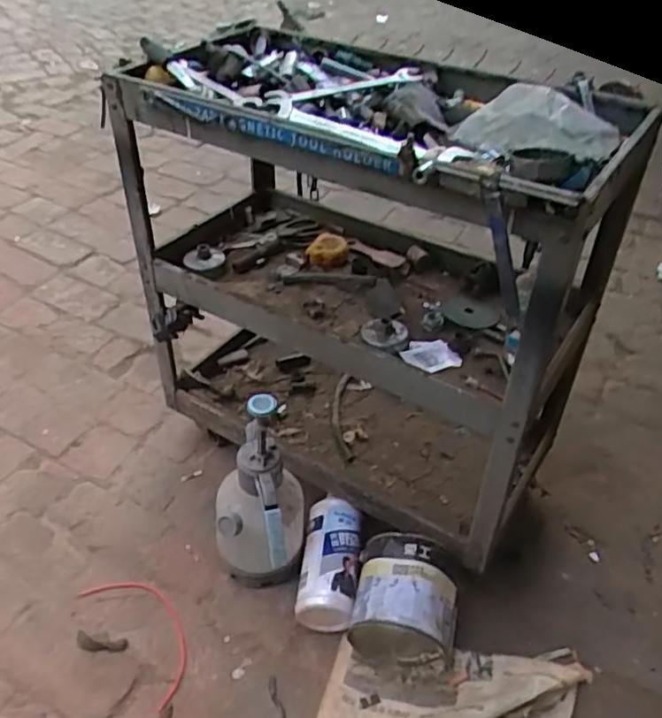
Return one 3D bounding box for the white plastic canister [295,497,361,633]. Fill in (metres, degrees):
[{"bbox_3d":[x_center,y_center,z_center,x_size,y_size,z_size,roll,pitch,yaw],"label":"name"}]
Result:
[{"bbox_3d":[0.001,0.352,1.166,0.104,0.090,0.232,5,40,6],"label":"white plastic canister"}]

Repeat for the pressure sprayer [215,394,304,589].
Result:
[{"bbox_3d":[-0.118,0.245,1.067,0.144,0.377,0.178,-3,40,-4],"label":"pressure sprayer"}]

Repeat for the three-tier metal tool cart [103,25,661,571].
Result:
[{"bbox_3d":[0.056,-0.127,1.141,0.733,0.664,0.452,24,44,27],"label":"three-tier metal tool cart"}]

